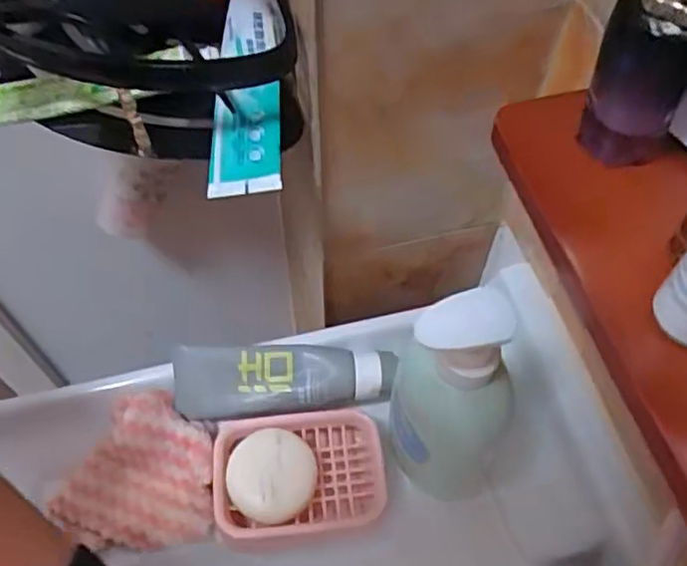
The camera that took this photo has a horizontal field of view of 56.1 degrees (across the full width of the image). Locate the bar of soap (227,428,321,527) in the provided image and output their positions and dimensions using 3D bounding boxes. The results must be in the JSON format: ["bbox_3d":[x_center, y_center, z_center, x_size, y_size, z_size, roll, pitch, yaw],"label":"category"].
[{"bbox_3d":[-0.050,0.134,0.453,0.060,0.015,0.063,0,58,0],"label":"bar of soap"}]

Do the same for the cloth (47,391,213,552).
[{"bbox_3d":[-0.154,0.138,0.469,0.114,0.043,0.099,-6,58,-4],"label":"cloth"}]

